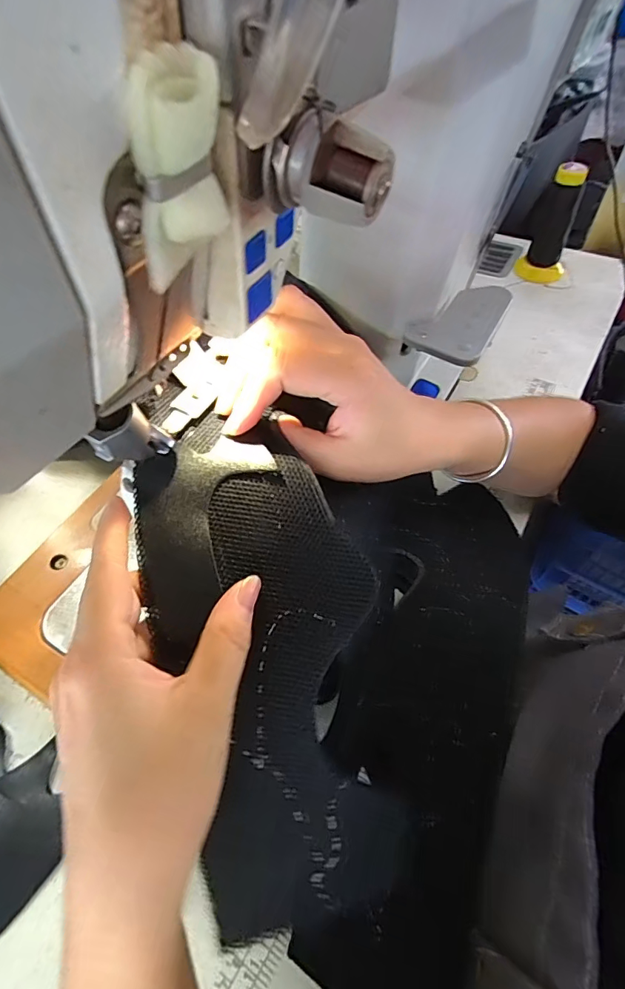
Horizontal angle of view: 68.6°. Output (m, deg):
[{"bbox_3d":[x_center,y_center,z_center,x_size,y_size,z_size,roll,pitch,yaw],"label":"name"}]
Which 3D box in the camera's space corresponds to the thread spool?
[{"bbox_3d":[0.295,-0.325,0.553,0.055,0.124,0.048,25,61,20],"label":"thread spool"}]

